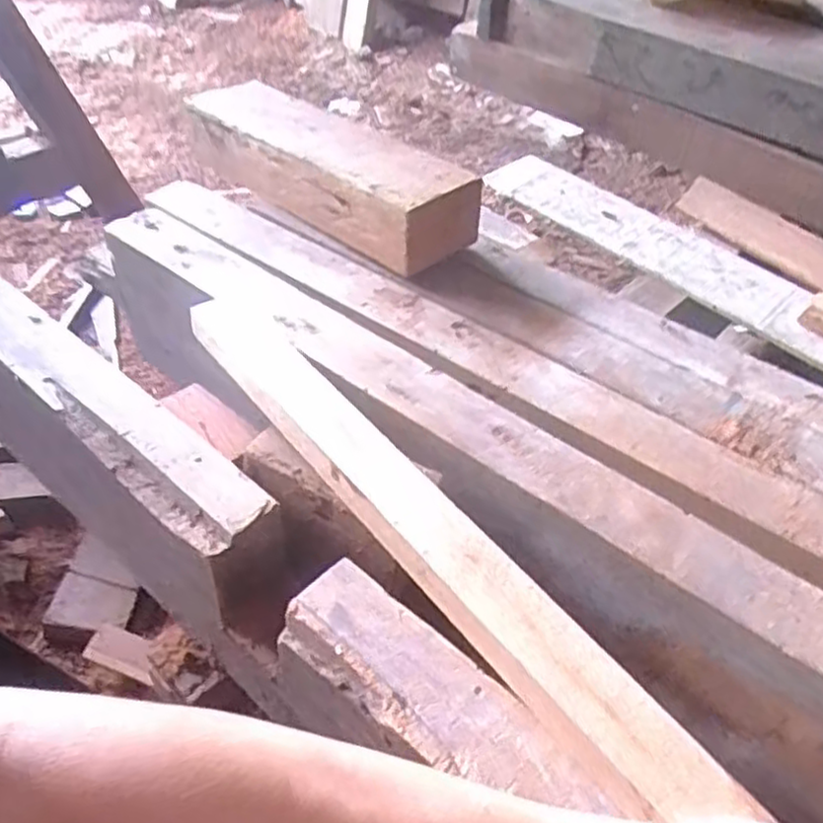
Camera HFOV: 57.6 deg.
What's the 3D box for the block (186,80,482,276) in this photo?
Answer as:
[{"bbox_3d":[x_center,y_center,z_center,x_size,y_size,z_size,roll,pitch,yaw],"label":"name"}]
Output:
[{"bbox_3d":[-0.082,-0.215,0.648,0.089,0.069,0.284,-33,57,-32],"label":"block"}]

